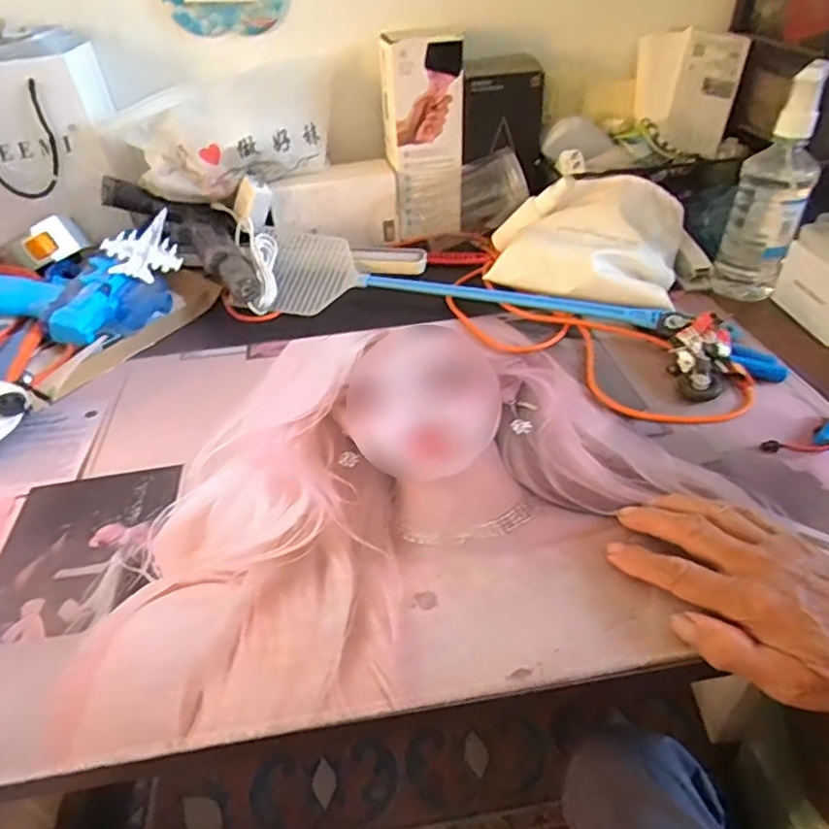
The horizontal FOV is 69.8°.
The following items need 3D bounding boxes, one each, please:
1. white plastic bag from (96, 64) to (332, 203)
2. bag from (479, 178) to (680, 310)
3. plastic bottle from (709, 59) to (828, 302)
[{"bbox_3d":[-0.207,-0.329,0.700,0.260,0.114,0.053,-18,42,-17],"label":"white plastic bag"},{"bbox_3d":[0.192,-0.204,0.672,0.208,0.079,0.161,11,42,16],"label":"bag"},{"bbox_3d":[0.370,-0.228,0.614,0.067,0.217,0.081,19,44,24],"label":"plastic bottle"}]

